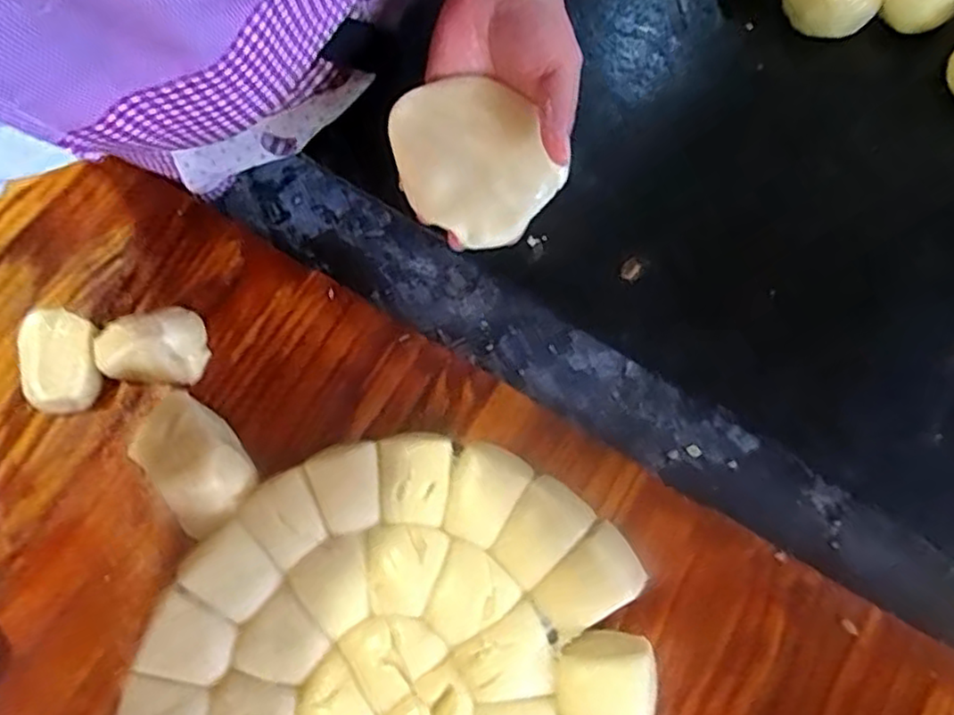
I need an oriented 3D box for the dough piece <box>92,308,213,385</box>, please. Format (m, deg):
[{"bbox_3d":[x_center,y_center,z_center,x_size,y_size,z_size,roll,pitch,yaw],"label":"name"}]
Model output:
[{"bbox_3d":[-0.233,-0.011,0.487,0.072,0.044,0.052,0,74,2],"label":"dough piece"}]

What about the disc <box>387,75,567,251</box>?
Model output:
[{"bbox_3d":[-0.003,-0.124,0.431,0.090,0.010,0.106,-32,89,-6],"label":"disc"}]

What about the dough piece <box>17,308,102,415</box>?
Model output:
[{"bbox_3d":[-0.293,0.002,0.487,0.048,0.045,0.071,-1,74,2],"label":"dough piece"}]

